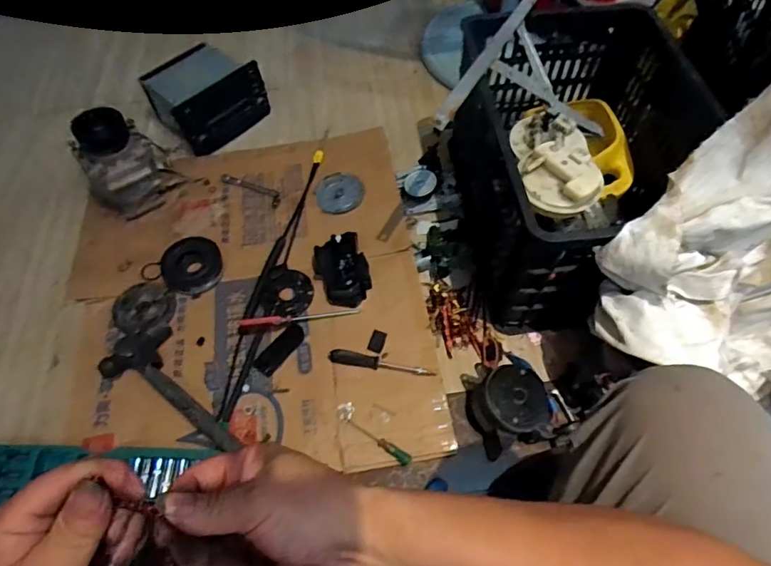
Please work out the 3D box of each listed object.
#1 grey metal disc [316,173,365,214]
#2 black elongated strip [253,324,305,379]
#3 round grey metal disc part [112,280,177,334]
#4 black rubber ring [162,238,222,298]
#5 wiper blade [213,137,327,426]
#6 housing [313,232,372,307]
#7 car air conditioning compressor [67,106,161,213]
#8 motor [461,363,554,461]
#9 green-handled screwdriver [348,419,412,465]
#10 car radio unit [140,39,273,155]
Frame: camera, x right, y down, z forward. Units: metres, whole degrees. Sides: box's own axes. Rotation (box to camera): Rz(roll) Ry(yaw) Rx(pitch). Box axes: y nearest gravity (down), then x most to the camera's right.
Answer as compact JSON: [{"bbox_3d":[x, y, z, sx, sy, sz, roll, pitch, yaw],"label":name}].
[{"bbox_3d":[-0.092,-0.183,1.015,0.095,0.008,0.100,0,59,0],"label":"grey metal disc"},{"bbox_3d":[-0.179,0.112,0.855,0.040,0.006,0.101,31,64,18],"label":"black elongated strip"},{"bbox_3d":[-0.420,0.044,0.878,0.110,0.023,0.096,31,64,18],"label":"round grey metal disc part"},{"bbox_3d":[-0.354,-0.031,0.919,0.101,0.025,0.113,-8,59,-4],"label":"black rubber ring"},{"bbox_3d":[-0.208,-0.048,0.938,0.053,0.029,0.615,8,59,6],"label":"wiper blade"},{"bbox_3d":[-0.076,-0.020,0.887,0.093,0.063,0.129,-13,59,-7],"label":"housing"},{"bbox_3d":[-0.518,-0.235,0.976,0.152,0.188,0.115,-31,63,-17],"label":"car air conditioning compressor"},{"bbox_3d":[0.187,0.178,0.763,0.114,0.081,0.136,-16,60,-9],"label":"motor"},{"bbox_3d":[-0.008,0.240,0.762,0.108,0.013,0.017,33,64,19],"label":"green-handled screwdriver"},{"bbox_3d":[-0.406,-0.425,1.137,0.197,0.115,0.208,39,66,21],"label":"car radio unit"}]

